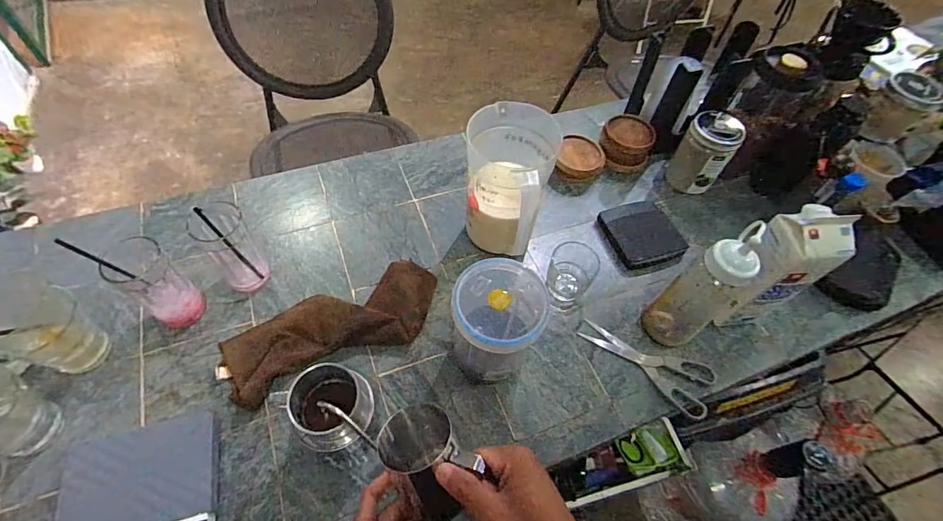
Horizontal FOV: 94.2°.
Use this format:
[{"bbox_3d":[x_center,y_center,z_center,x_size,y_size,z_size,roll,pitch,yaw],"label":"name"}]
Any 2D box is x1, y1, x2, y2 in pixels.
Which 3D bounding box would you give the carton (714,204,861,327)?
[{"bbox_3d":[0.418,0.015,0.604,0.072,0.209,0.072,-13,58,-12],"label":"carton"}]

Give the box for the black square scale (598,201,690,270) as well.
[{"bbox_3d":[0.296,-0.047,0.755,0.119,0.032,0.122,-12,58,-12],"label":"black square scale"}]

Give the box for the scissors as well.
[{"bbox_3d":[0.254,0.145,0.646,0.197,0.011,0.082,29,59,15],"label":"scissors"}]

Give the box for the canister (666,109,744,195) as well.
[{"bbox_3d":[0.431,-0.202,0.811,0.089,0.122,0.100,34,60,18],"label":"canister"}]

